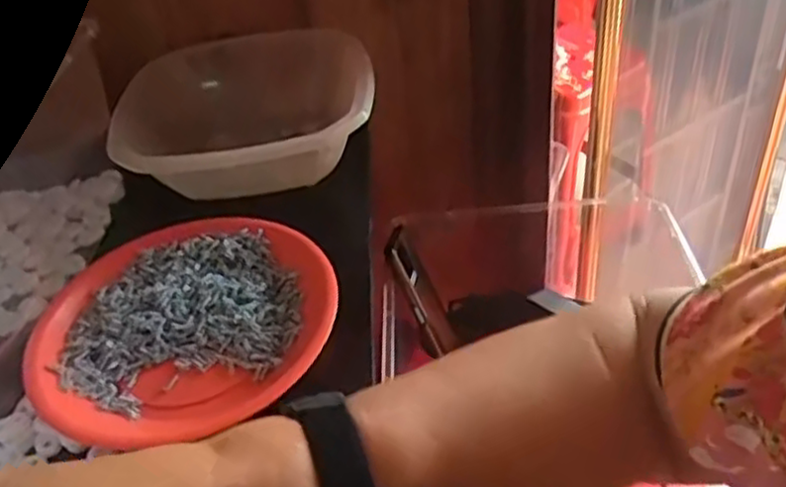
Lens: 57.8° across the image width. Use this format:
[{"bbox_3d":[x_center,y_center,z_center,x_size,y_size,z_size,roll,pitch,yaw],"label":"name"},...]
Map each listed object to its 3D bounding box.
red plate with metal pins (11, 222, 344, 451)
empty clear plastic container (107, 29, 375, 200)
[{"bbox_3d":[-0.136,0.048,0.468,0.189,0.022,0.173,-5,39,4],"label":"red plate with metal pins"},{"bbox_3d":[-0.113,-0.112,0.606,0.197,0.062,0.178,-6,39,2],"label":"empty clear plastic container"}]

